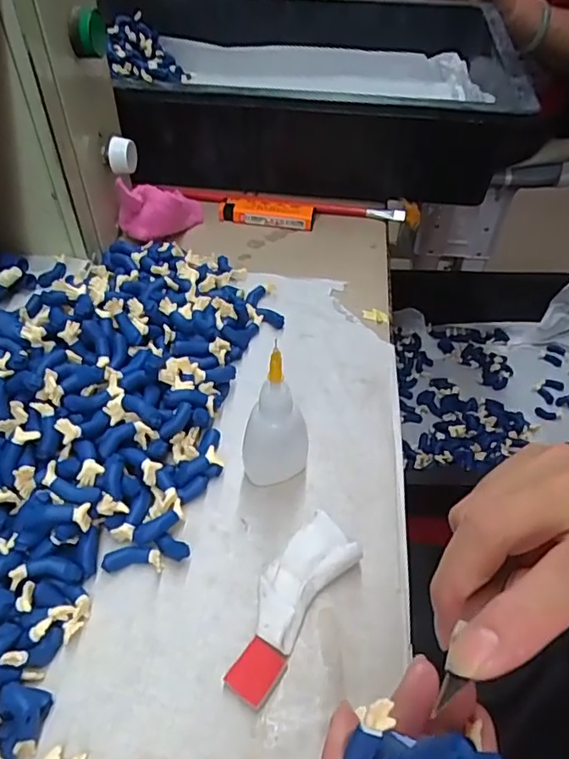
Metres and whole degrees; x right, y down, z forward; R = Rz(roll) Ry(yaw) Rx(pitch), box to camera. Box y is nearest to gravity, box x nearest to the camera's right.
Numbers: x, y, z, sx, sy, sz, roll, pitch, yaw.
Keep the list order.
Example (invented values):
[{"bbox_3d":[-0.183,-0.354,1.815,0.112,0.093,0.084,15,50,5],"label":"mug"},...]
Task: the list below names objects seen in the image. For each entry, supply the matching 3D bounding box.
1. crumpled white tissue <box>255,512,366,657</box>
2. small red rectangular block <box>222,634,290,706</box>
[{"bbox_3d":[0.008,0.090,0.264,0.032,0.015,0.064,33,54,27],"label":"crumpled white tissue"},{"bbox_3d":[-0.011,0.123,0.239,0.018,0.005,0.023,25,51,21],"label":"small red rectangular block"}]

